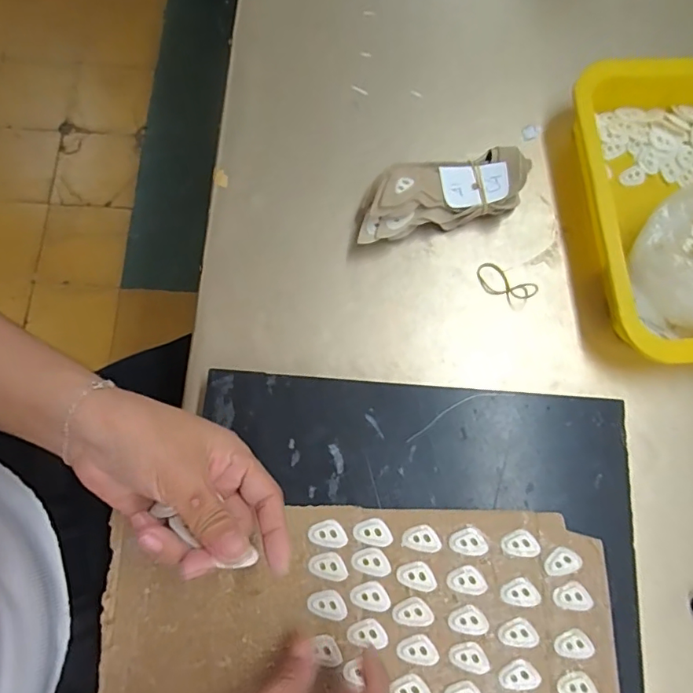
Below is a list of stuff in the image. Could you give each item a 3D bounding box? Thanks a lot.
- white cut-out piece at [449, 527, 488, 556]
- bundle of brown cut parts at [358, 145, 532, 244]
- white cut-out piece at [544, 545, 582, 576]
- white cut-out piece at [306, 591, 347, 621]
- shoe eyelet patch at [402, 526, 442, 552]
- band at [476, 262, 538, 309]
[{"bbox_3d":[0.081,0.130,0.336,0.025,0.004,0.017,0,76,-1],"label":"white cut-out piece"},{"bbox_3d":[0.075,-0.127,0.411,0.146,0.043,0.058,-15,77,-5],"label":"bundle of brown cut parts"},{"bbox_3d":[0.143,0.142,0.335,0.025,0.004,0.016,-14,77,-5],"label":"white cut-out piece"},{"bbox_3d":[-0.012,0.166,0.325,0.026,0.004,0.017,13,76,2],"label":"white cut-out piece"},{"bbox_3d":[0.050,0.128,0.336,0.026,0.004,0.015,7,76,0],"label":"shoe eyelet patch"},{"bbox_3d":[0.127,-0.050,0.407,0.048,0.011,0.023,39,78,8],"label":"band"}]

